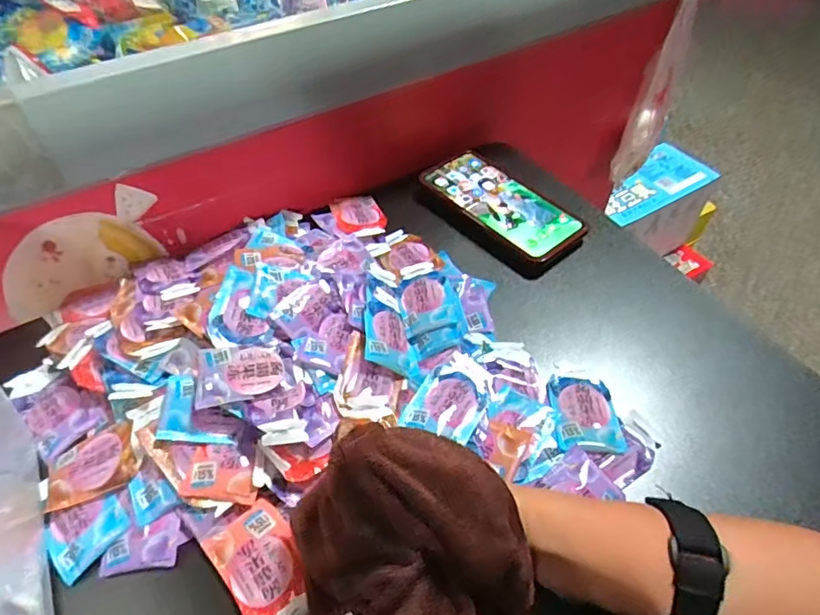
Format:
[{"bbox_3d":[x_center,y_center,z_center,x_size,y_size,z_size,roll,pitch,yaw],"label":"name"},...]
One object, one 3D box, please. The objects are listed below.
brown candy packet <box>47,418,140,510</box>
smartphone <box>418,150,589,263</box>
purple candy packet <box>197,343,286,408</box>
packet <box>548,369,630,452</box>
[{"bbox_3d":[-0.214,0.107,0.350,0.064,0.017,0.044,-14,52,-12],"label":"brown candy packet"},{"bbox_3d":[0.090,-0.108,0.528,0.085,0.012,0.164,-34,59,-25],"label":"smartphone"},{"bbox_3d":[-0.117,0.045,0.359,0.058,0.012,0.045,-14,52,-12],"label":"purple candy packet"},{"bbox_3d":[0.130,0.075,0.386,0.047,0.014,0.070,2,51,1],"label":"packet"}]

